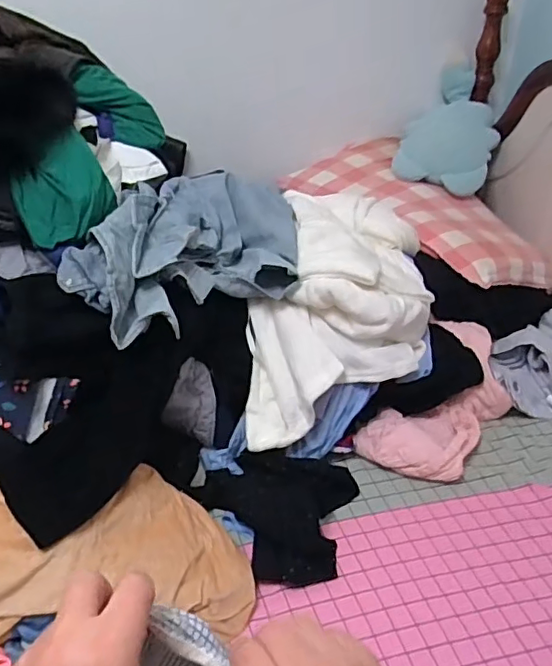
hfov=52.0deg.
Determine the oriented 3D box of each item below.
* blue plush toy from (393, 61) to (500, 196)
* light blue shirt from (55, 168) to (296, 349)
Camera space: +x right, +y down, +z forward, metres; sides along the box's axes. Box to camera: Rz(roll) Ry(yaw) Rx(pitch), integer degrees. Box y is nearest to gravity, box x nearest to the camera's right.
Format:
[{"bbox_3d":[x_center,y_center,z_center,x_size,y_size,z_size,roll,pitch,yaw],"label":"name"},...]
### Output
[{"bbox_3d":[0.491,-0.580,1.601,0.260,0.261,0.279,12,32,21],"label":"blue plush toy"},{"bbox_3d":[-0.127,-0.168,0.969,0.264,0.149,0.517,6,34,7],"label":"light blue shirt"}]

